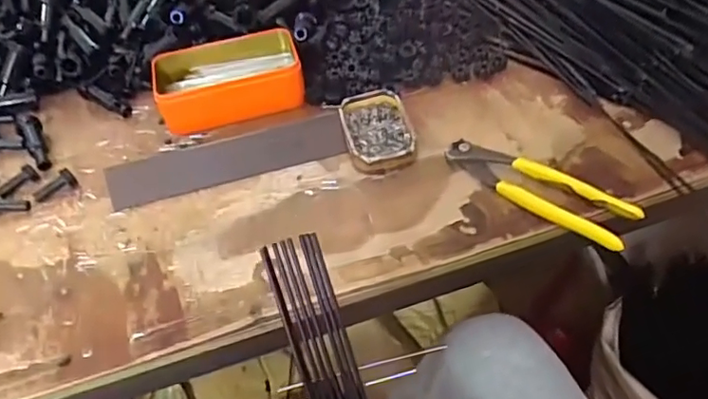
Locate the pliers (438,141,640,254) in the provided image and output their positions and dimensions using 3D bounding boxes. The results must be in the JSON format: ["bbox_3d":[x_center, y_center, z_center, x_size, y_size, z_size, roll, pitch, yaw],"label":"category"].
[{"bbox_3d":[0.154,-0.014,0.480,0.161,0.019,0.046,35,62,27],"label":"pliers"}]

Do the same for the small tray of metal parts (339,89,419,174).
[{"bbox_3d":[0.022,-0.065,0.537,0.061,0.019,0.091,-12,52,-5],"label":"small tray of metal parts"}]

